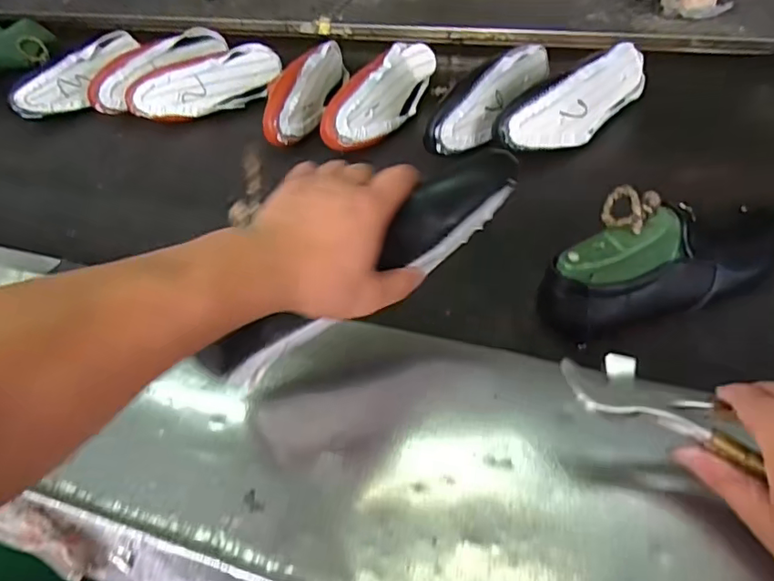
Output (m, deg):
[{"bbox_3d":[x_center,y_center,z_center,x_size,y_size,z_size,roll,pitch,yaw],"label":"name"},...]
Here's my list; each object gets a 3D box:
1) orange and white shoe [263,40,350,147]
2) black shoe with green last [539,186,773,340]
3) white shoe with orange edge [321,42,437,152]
[{"bbox_3d":[-0.124,-0.307,0.845,0.054,0.069,0.247,6,47,13],"label":"orange and white shoe"},{"bbox_3d":[0.269,-0.035,0.513,0.275,0.105,0.085,-17,48,-8],"label":"black shoe with green last"},{"bbox_3d":[-0.006,-0.280,0.797,0.072,0.072,0.240,15,50,22],"label":"white shoe with orange edge"}]

